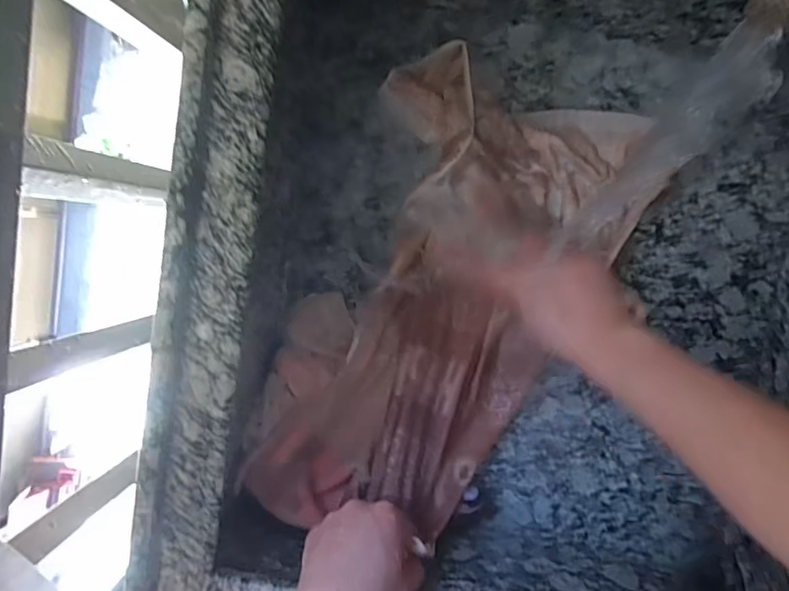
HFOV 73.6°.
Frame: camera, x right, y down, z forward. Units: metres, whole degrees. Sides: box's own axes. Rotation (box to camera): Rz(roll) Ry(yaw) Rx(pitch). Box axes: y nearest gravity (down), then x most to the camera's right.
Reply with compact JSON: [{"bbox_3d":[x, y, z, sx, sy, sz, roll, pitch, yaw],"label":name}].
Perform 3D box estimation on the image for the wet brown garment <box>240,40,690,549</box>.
[{"bbox_3d":[0.038,-0.007,0.497,0.257,0.071,0.468,34,90,1],"label":"wet brown garment"}]

